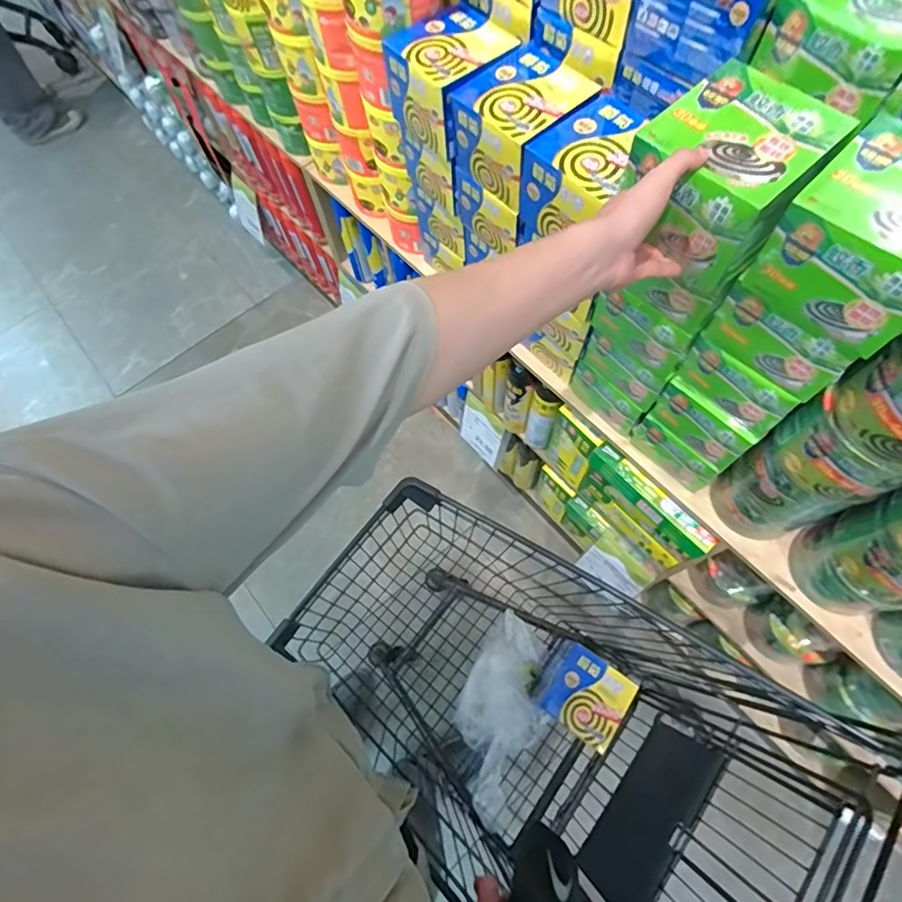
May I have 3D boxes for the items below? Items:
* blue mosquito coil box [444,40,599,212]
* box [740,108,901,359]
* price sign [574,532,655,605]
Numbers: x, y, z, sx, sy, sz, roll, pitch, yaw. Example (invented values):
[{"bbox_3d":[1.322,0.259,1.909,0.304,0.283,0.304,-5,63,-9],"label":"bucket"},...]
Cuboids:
[{"bbox_3d":[0.096,-0.432,0.676,0.144,0.114,0.143,-35,68,-12],"label":"blue mosquito coil box"},{"bbox_3d":[0.372,-0.185,0.443,0.131,0.112,0.130,-43,70,-15],"label":"box"},{"bbox_3d":[0.390,0.294,1.217,0.149,0.160,0.016,44,46,19],"label":"price sign"}]

